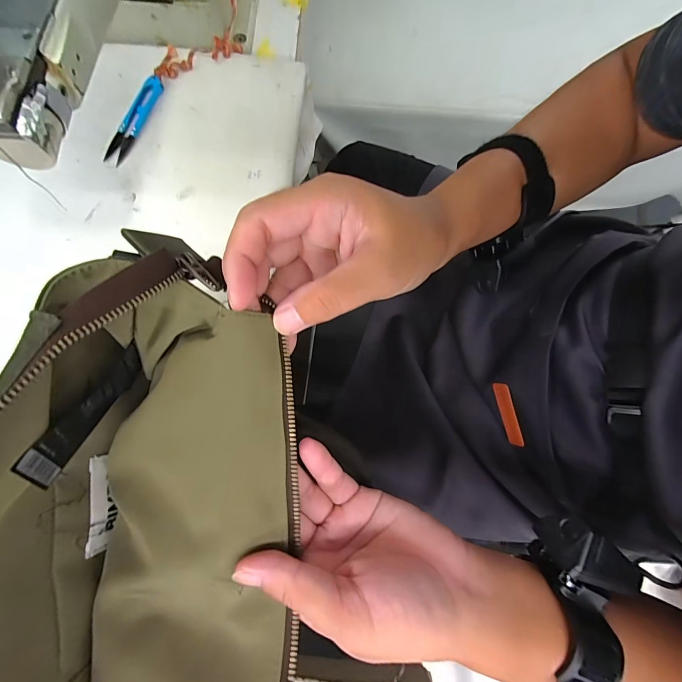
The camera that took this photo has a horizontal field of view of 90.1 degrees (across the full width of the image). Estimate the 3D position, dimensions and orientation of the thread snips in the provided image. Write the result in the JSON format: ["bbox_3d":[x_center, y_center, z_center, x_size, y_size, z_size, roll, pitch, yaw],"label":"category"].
[{"bbox_3d":[-0.214,-0.228,0.347,0.023,0.013,0.098,21,79,5],"label":"thread snips"}]

